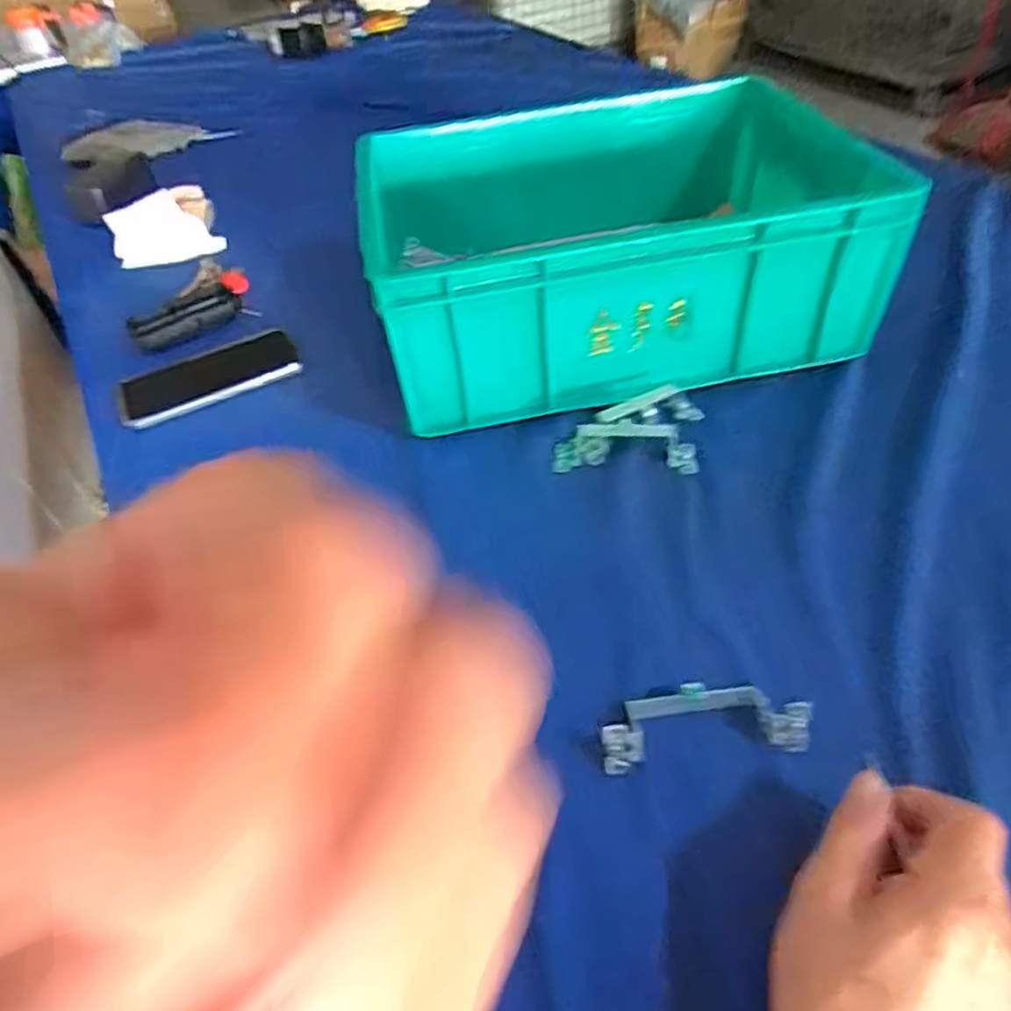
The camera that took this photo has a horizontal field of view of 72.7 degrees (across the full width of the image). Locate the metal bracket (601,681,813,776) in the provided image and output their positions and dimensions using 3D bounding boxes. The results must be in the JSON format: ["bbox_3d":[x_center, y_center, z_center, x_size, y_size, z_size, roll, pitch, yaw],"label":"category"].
[{"bbox_3d":[0.104,0.113,0.367,0.107,0.022,0.040,-7,45,0],"label":"metal bracket"}]

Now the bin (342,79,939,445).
[{"bbox_3d":[0.093,-0.256,0.635,0.393,0.138,0.343,-10,46,-2],"label":"bin"}]

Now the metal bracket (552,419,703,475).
[{"bbox_3d":[0.091,-0.046,0.523,0.108,0.033,0.024,1,46,8],"label":"metal bracket"}]

